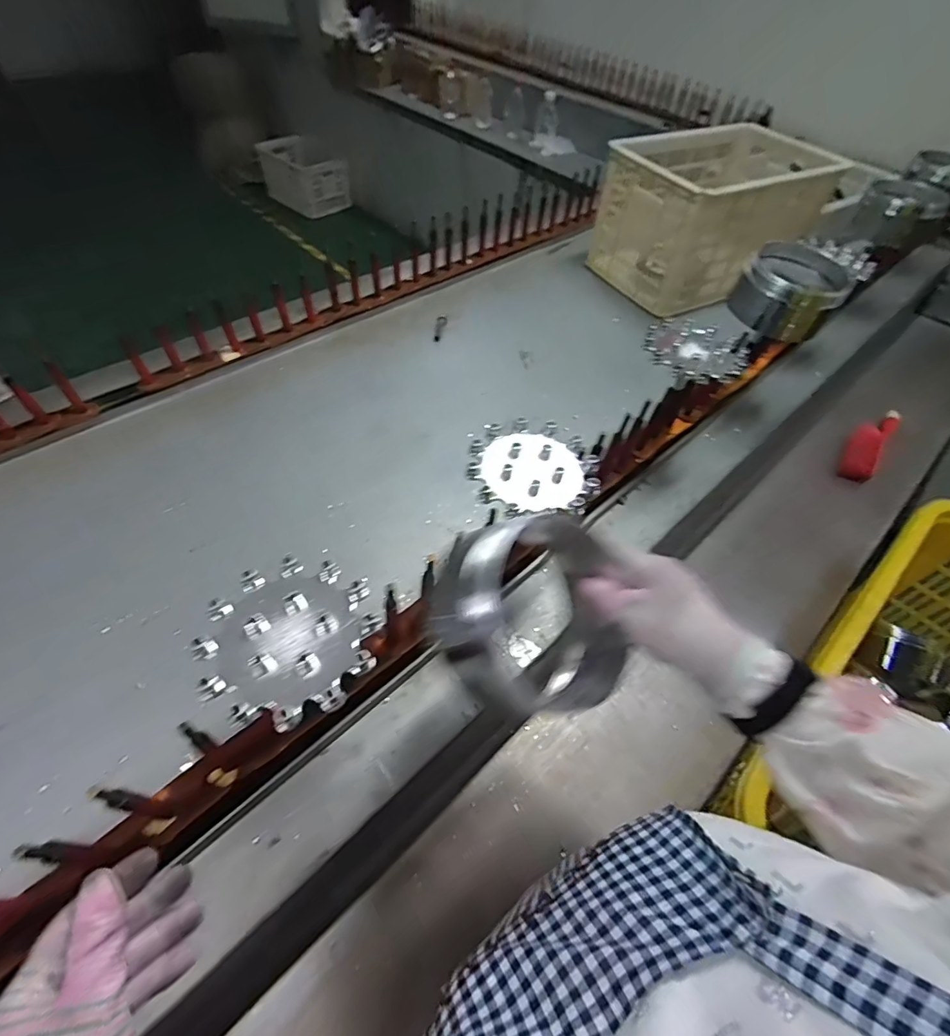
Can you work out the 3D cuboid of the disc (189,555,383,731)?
[{"bbox_3d":[-0.157,0.101,0.423,0.138,0.020,0.139,2,53,-2],"label":"disc"}]

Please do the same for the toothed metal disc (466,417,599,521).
[{"bbox_3d":[0.067,-0.059,0.563,0.142,0.017,0.137,2,53,-2],"label":"toothed metal disc"}]

